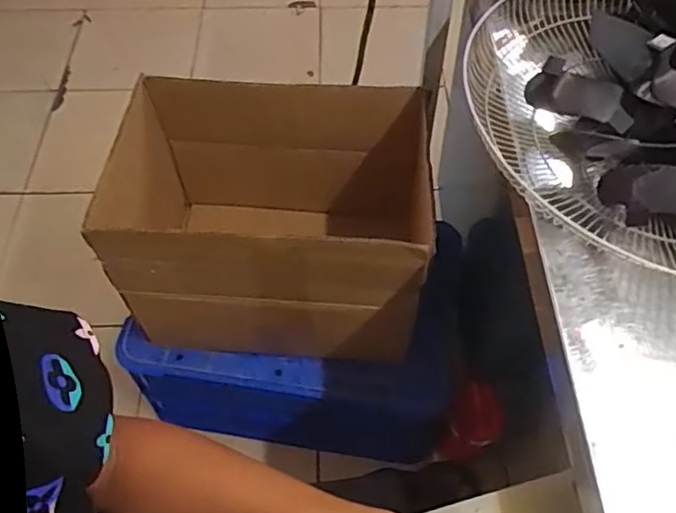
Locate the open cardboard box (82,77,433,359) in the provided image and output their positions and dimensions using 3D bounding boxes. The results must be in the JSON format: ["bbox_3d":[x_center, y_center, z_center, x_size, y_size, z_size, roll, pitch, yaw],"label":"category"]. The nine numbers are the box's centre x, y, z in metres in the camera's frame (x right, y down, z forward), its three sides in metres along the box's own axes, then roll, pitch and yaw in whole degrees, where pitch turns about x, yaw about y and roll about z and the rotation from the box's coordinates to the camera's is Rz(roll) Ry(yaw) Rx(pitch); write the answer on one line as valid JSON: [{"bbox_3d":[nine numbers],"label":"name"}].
[{"bbox_3d":[-0.099,-0.054,1.014,0.445,0.341,0.320,2,57,2],"label":"open cardboard box"}]

